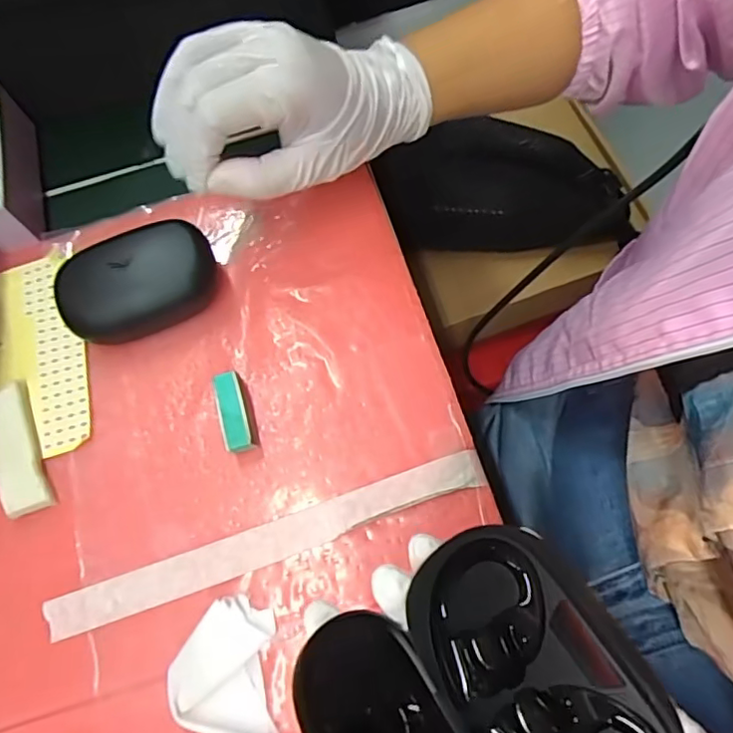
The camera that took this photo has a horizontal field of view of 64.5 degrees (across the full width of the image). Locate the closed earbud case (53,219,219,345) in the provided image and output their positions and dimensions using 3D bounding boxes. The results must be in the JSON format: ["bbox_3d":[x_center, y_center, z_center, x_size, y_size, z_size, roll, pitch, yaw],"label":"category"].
[{"bbox_3d":[-0.125,-0.046,0.323,0.083,0.033,0.052,-20,69,-5],"label":"closed earbud case"}]

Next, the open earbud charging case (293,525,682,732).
[{"bbox_3d":[0.033,0.099,0.168,0.083,0.050,0.082,-32,71,-9],"label":"open earbud charging case"}]

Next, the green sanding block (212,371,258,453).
[{"bbox_3d":[-0.068,0.025,0.301,0.015,0.017,0.041,-17,69,-4],"label":"green sanding block"}]

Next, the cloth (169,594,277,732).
[{"bbox_3d":[-0.064,0.137,0.260,0.047,0.011,0.060,-5,69,1],"label":"cloth"}]

